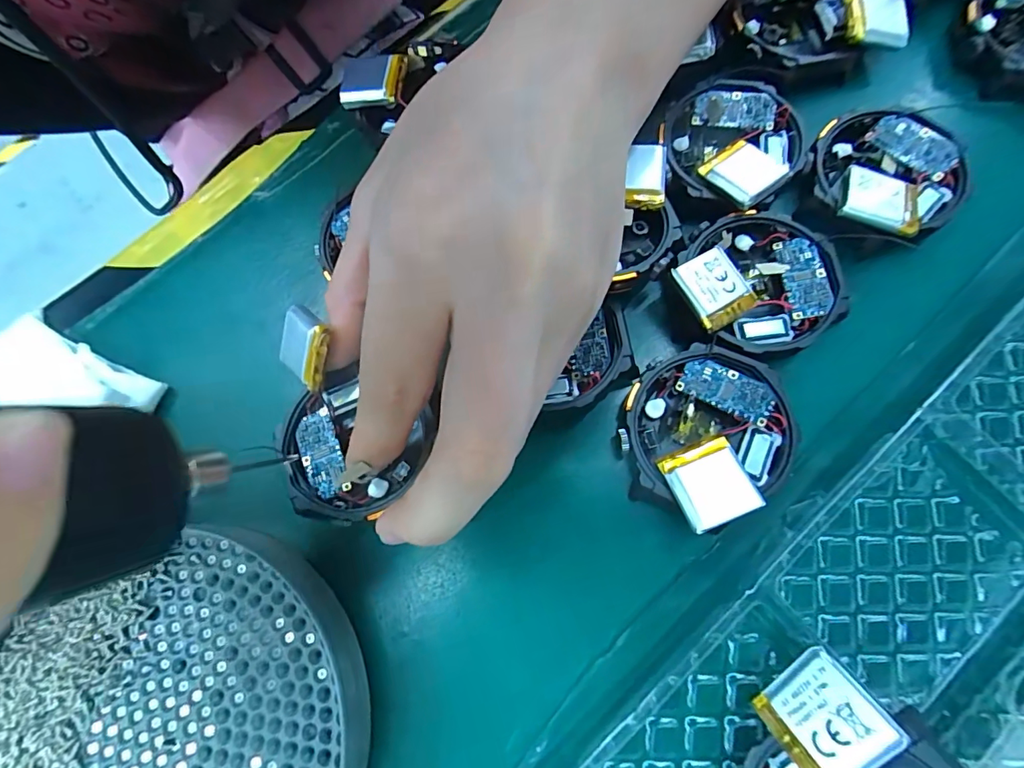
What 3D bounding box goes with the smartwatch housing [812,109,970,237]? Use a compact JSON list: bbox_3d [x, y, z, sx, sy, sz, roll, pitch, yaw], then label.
[{"bbox_3d":[0.127,-0.072,0.156,0.046,0.008,0.052,18,78,8],"label":"smartwatch housing"}]

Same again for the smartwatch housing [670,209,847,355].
[{"bbox_3d":[0.078,-0.033,0.152,0.050,0.013,0.047,-1,76,3],"label":"smartwatch housing"}]

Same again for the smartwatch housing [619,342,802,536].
[{"bbox_3d":[0.058,0.014,0.140,0.048,0.010,0.049,-20,76,-1],"label":"smartwatch housing"}]

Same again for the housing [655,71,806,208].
[{"bbox_3d":[0.078,-0.087,0.165,0.049,0.012,0.046,-1,76,3],"label":"housing"}]

